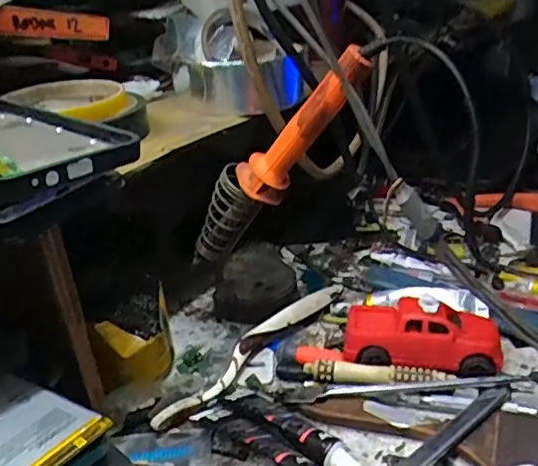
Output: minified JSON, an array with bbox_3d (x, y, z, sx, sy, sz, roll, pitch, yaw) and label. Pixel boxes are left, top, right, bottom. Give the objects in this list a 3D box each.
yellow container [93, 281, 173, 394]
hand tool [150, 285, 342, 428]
[{"bbox_3d":[-0.084,0.072,0.383,0.046,0.055,0.041,-12,27,-12],"label":"yellow container"},{"bbox_3d":[-0.008,0.076,0.401,0.021,0.017,0.176,15,33,37],"label":"hand tool"}]

